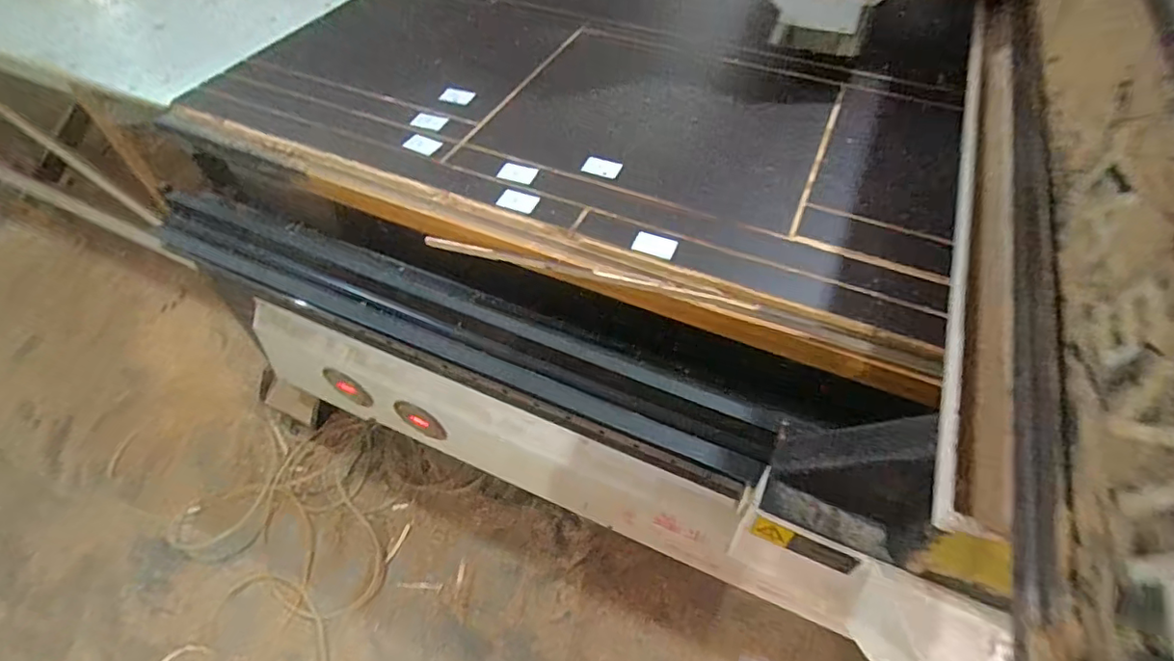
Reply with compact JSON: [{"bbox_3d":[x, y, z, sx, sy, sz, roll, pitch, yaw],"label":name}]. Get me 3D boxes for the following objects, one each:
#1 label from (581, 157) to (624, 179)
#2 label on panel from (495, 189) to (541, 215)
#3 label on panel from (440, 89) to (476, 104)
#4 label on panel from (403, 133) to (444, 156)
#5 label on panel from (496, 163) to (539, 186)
[{"bbox_3d":[0.025,-0.273,0.951,0.061,0.007,0.046,24,55,14],"label":"label"},{"bbox_3d":[-0.108,-0.203,0.896,0.059,0.009,0.034,16,54,8],"label":"label on panel"},{"bbox_3d":[-0.254,-0.460,1.117,0.057,0.004,0.052,13,49,3],"label":"label on panel"},{"bbox_3d":[-0.289,-0.326,0.999,0.057,0.005,0.049,22,50,11],"label":"label on panel"},{"bbox_3d":[-0.114,-0.258,0.935,0.058,0.004,0.044,18,54,10],"label":"label on panel"}]

